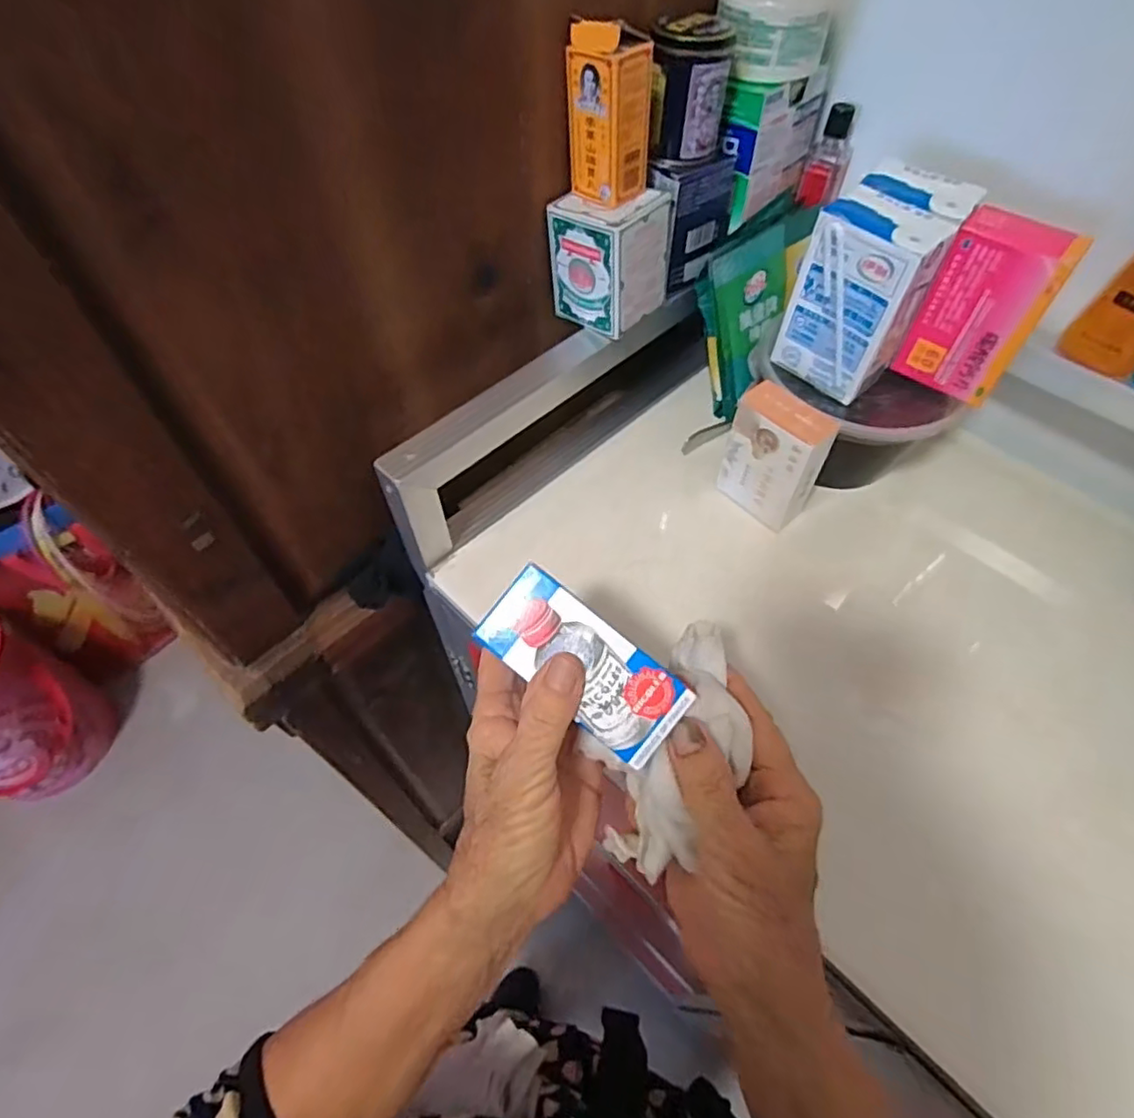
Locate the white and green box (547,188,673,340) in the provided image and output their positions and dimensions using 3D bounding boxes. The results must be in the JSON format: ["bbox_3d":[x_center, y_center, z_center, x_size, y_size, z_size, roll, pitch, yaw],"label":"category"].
[{"bbox_3d":[0.029,-0.203,0.420,0.060,0.074,0.059,34,62,21],"label":"white and green box"}]

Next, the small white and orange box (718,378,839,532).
[{"bbox_3d":[0.140,-0.068,0.427,0.062,0.084,0.030,39,63,23],"label":"small white and orange box"}]

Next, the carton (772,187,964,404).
[{"bbox_3d":[0.179,-0.160,0.387,0.065,0.104,0.040,39,64,23],"label":"carton"}]

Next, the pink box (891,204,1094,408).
[{"bbox_3d":[0.253,-0.151,0.382,0.032,0.097,0.060,-38,64,-23],"label":"pink box"}]

